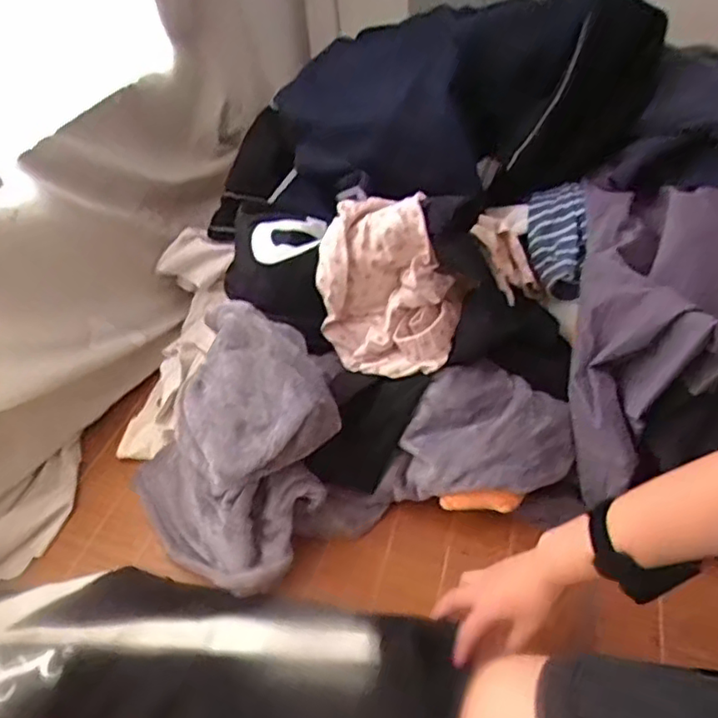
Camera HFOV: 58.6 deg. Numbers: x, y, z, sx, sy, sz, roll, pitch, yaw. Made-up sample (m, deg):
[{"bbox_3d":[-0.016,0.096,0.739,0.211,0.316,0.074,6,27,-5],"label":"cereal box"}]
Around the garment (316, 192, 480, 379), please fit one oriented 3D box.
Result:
[{"bbox_3d":[0.040,-0.096,0.787,0.170,0.160,0.163,10,45,17],"label":"garment"}]

